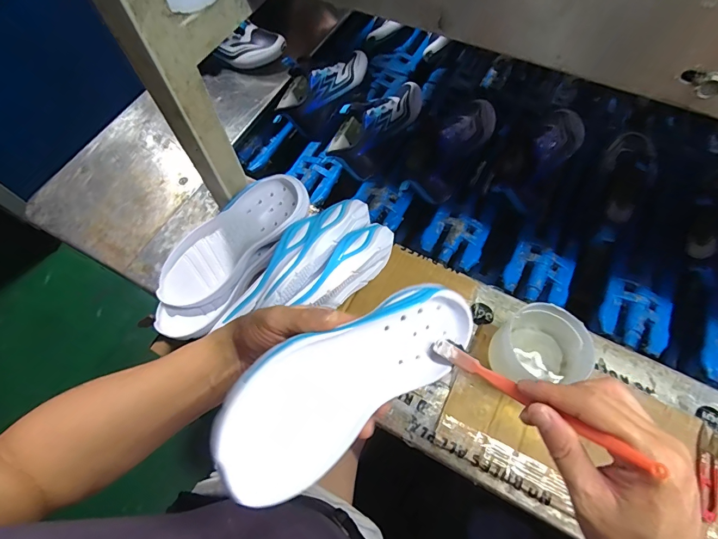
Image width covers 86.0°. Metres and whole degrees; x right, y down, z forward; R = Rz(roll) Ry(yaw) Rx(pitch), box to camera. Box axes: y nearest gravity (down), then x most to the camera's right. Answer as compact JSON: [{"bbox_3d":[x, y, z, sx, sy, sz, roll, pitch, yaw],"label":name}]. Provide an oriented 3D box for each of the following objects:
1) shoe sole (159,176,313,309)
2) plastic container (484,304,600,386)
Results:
[{"bbox_3d":[-0.174,-0.041,0.520,0.233,0.038,0.087,-40,69,2],"label":"shoe sole"},{"bbox_3d":[0.207,0.091,0.460,0.093,0.088,0.085,0,61,0],"label":"plastic container"}]

